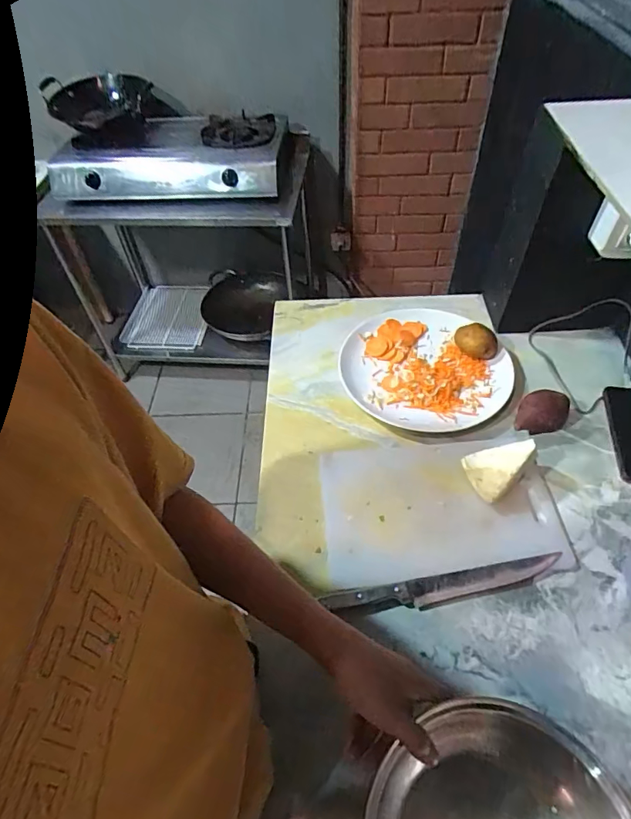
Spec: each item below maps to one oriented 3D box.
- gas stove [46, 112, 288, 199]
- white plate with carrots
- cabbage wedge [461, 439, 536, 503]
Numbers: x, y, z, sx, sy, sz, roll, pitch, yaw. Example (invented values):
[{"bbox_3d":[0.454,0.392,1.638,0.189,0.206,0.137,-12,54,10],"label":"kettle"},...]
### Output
[{"bbox_3d":[-0.455,-0.828,1.526,0.678,0.137,0.408,-1,51,2],"label":"gas stove"},{"bbox_3d":[0.177,-0.078,0.776,0.255,0.048,0.252,-2,51,2],"label":"white plate with carrots"},{"bbox_3d":[0.232,0.073,0.629,0.066,0.062,0.077,31,59,25],"label":"cabbage wedge"}]

